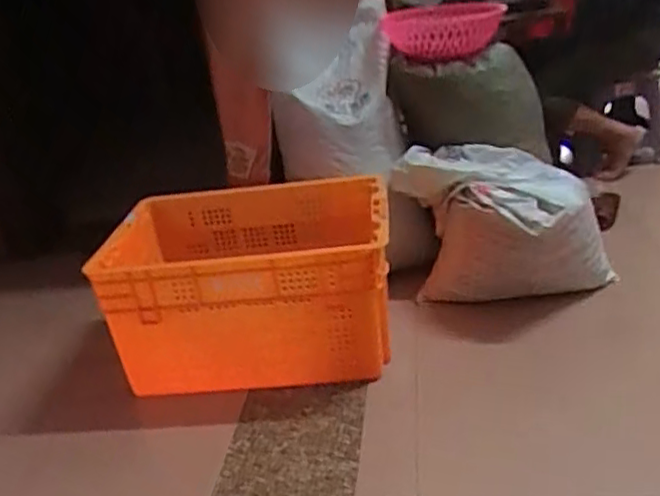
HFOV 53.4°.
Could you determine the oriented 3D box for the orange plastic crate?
[{"bbox_3d":[-0.143,0.060,1.418,0.544,0.287,0.454,-4,26,8],"label":"orange plastic crate"}]

